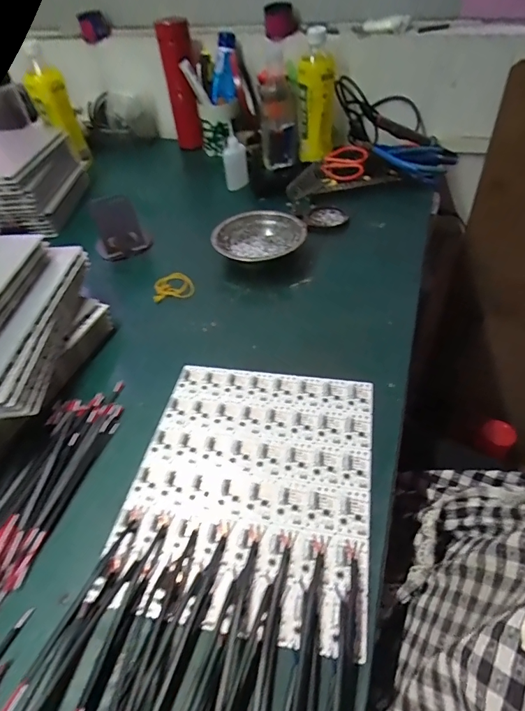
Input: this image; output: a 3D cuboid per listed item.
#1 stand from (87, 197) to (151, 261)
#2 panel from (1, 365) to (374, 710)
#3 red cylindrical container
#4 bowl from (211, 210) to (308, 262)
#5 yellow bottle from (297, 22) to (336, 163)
[{"bbox_3d":[-0.210,-0.187,0.611,0.079,0.073,0.043,-19,47,-12],"label":"stand"},{"bbox_3d":[-0.026,0.147,0.316,0.202,0.026,0.366,8,48,11],"label":"panel"},{"bbox_3d":[-0.150,-0.495,0.782,0.049,0.202,0.057,-12,46,-5],"label":"red cylindrical container"},{"bbox_3d":[-0.005,-0.158,0.595,0.125,0.040,0.125,-3,46,3],"label":"bowl"},{"bbox_3d":[0.088,-0.417,0.687,0.058,0.182,0.045,2,47,8],"label":"yellow bottle"}]

